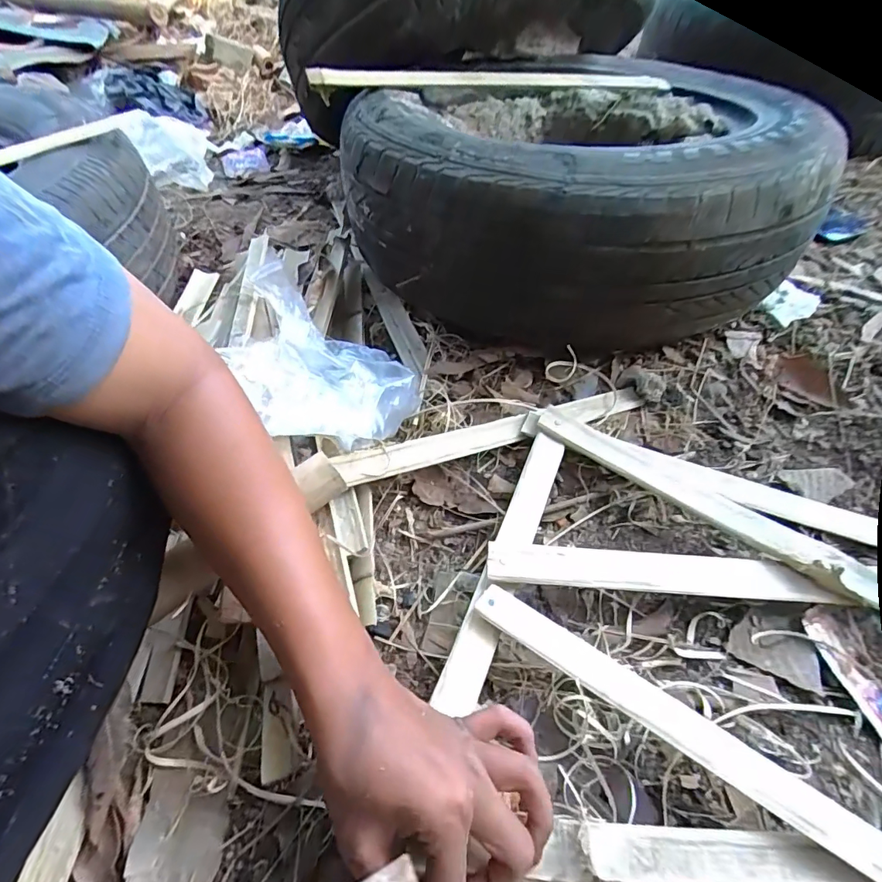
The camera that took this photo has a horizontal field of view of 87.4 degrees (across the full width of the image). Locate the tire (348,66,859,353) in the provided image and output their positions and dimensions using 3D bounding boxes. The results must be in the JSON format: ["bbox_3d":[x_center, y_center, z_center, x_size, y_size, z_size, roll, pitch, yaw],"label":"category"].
[{"bbox_3d":[0.152,-0.346,0.612,0.520,0.196,0.521,12,51,9],"label":"tire"}]

